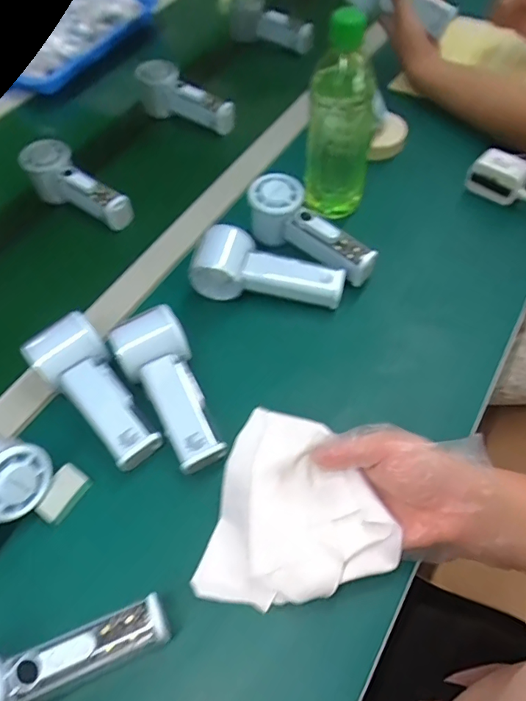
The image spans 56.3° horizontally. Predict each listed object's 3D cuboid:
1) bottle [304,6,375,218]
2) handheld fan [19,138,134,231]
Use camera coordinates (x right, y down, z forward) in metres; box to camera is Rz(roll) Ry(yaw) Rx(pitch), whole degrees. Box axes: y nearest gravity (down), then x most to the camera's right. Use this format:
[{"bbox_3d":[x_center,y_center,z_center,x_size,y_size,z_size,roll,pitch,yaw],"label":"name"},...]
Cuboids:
[{"bbox_3d":[0.081,-0.238,0.520,0.067,0.211,0.083,5,56,8],"label":"bottle"},{"bbox_3d":[-0.232,-0.204,0.605,0.158,0.045,0.053,33,63,7],"label":"handheld fan"}]

